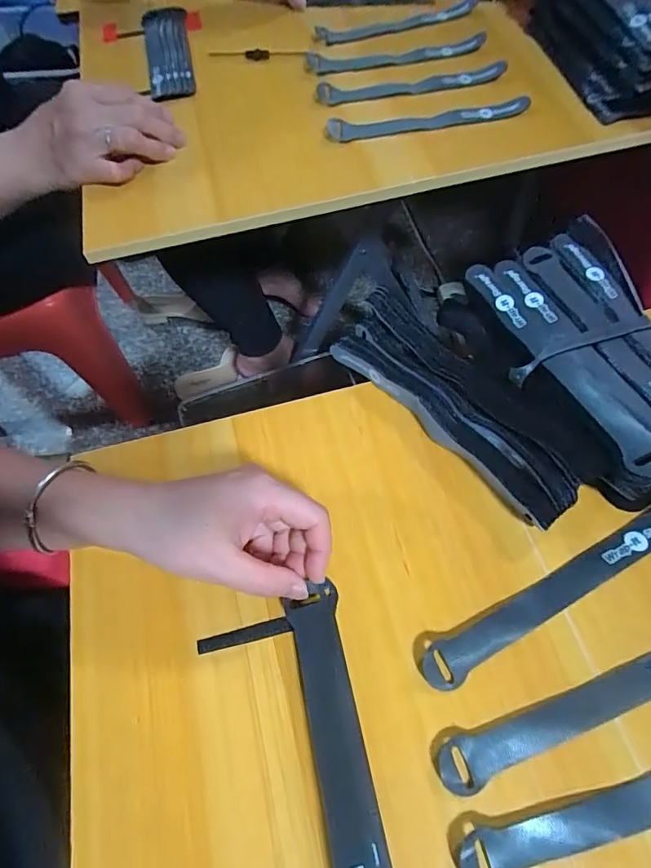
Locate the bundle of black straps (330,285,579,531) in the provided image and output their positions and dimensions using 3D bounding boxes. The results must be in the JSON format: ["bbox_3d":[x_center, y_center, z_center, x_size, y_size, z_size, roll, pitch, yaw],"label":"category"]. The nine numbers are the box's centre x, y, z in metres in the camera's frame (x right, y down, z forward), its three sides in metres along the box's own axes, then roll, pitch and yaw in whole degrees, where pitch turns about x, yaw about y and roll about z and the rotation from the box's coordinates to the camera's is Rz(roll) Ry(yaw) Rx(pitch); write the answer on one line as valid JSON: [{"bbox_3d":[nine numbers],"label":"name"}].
[{"bbox_3d":[0.092,-0.023,0.342,0.058,0.037,0.202,-39,67,-16],"label":"bundle of black straps"}]

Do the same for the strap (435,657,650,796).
[{"bbox_3d":[0.160,0.150,0.267,0.206,0.004,0.024,-19,63,-6],"label":"strap"}]

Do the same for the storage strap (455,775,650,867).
[{"bbox_3d":[0.168,0.191,0.244,0.206,0.005,0.023,-14,62,-3],"label":"storage strap"}]

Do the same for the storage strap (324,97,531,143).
[{"bbox_3d":[0.109,-0.323,0.488,0.218,0.011,0.028,-11,62,-2],"label":"storage strap"}]

